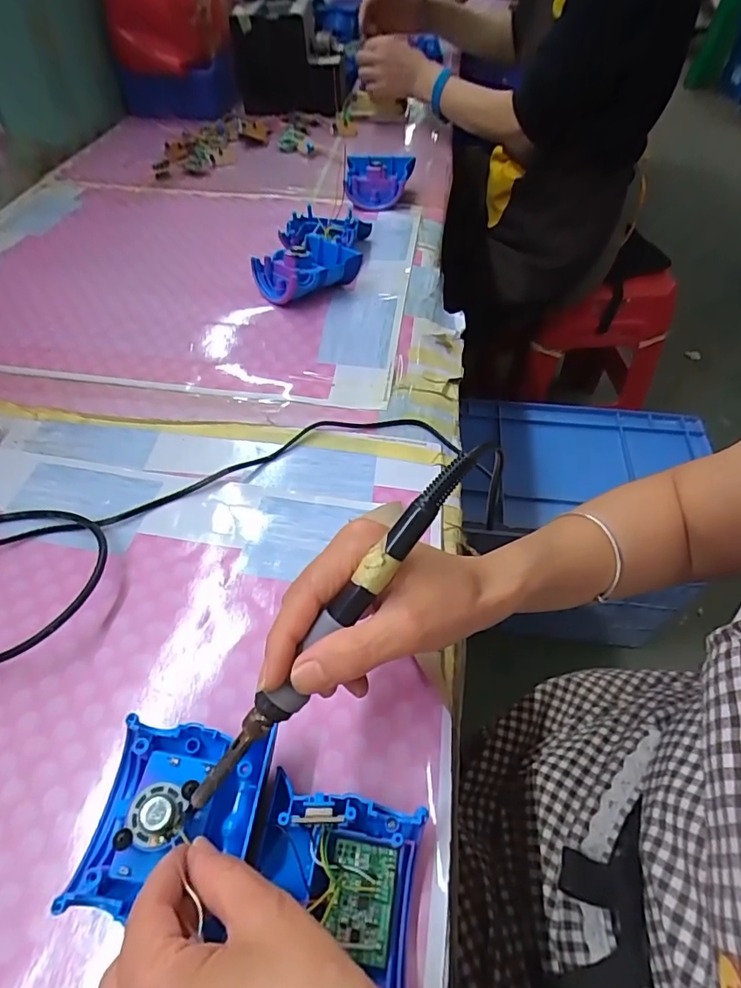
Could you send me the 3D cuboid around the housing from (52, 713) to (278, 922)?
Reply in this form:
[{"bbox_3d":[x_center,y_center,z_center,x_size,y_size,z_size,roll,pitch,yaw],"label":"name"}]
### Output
[{"bbox_3d":[-0.097,0.155,0.249,0.073,0.034,0.085,8,52,7],"label":"housing"}]

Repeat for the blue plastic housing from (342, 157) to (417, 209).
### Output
[{"bbox_3d":[0.012,-0.421,0.691,0.088,0.062,0.066,2,52,2],"label":"blue plastic housing"}]

